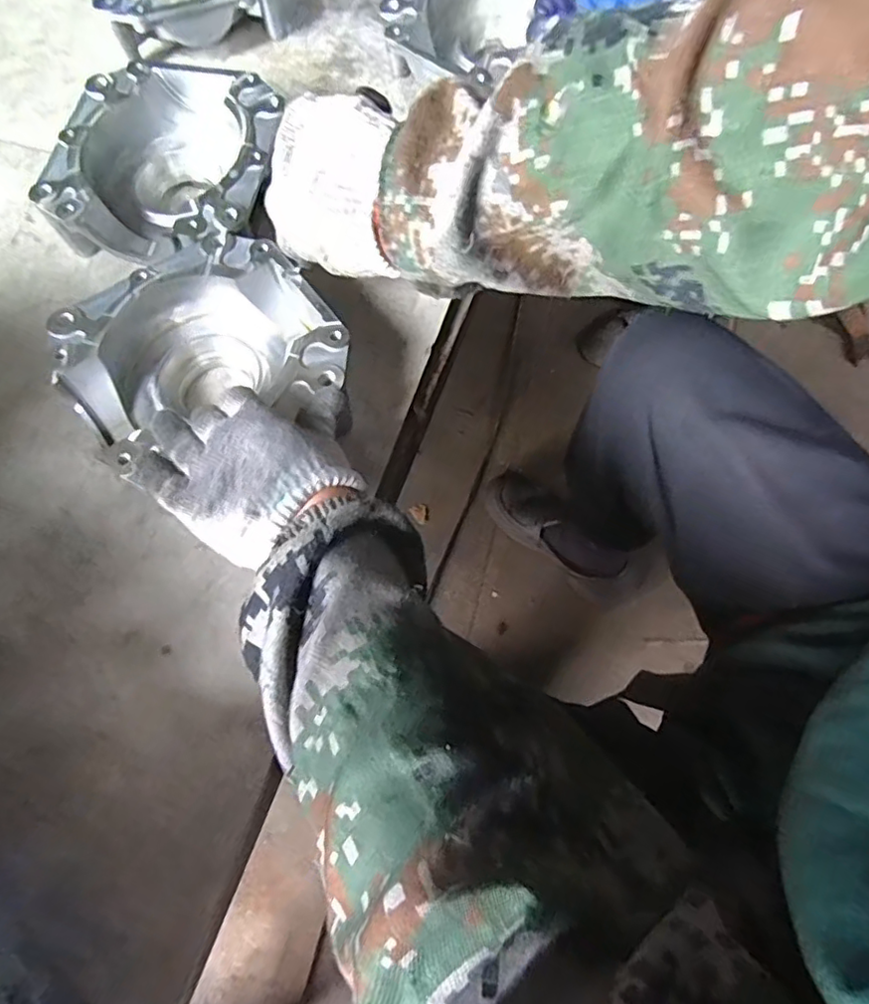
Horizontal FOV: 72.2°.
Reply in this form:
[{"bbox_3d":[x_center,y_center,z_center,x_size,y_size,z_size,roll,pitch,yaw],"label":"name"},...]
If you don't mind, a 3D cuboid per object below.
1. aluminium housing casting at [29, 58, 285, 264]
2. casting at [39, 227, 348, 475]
[{"bbox_3d":[-0.219,-0.284,0.512,0.174,0.065,0.192,7,68,4],"label":"aluminium housing casting"},{"bbox_3d":[-0.164,-0.098,0.440,0.176,0.064,0.158,-35,72,-12],"label":"casting"}]

